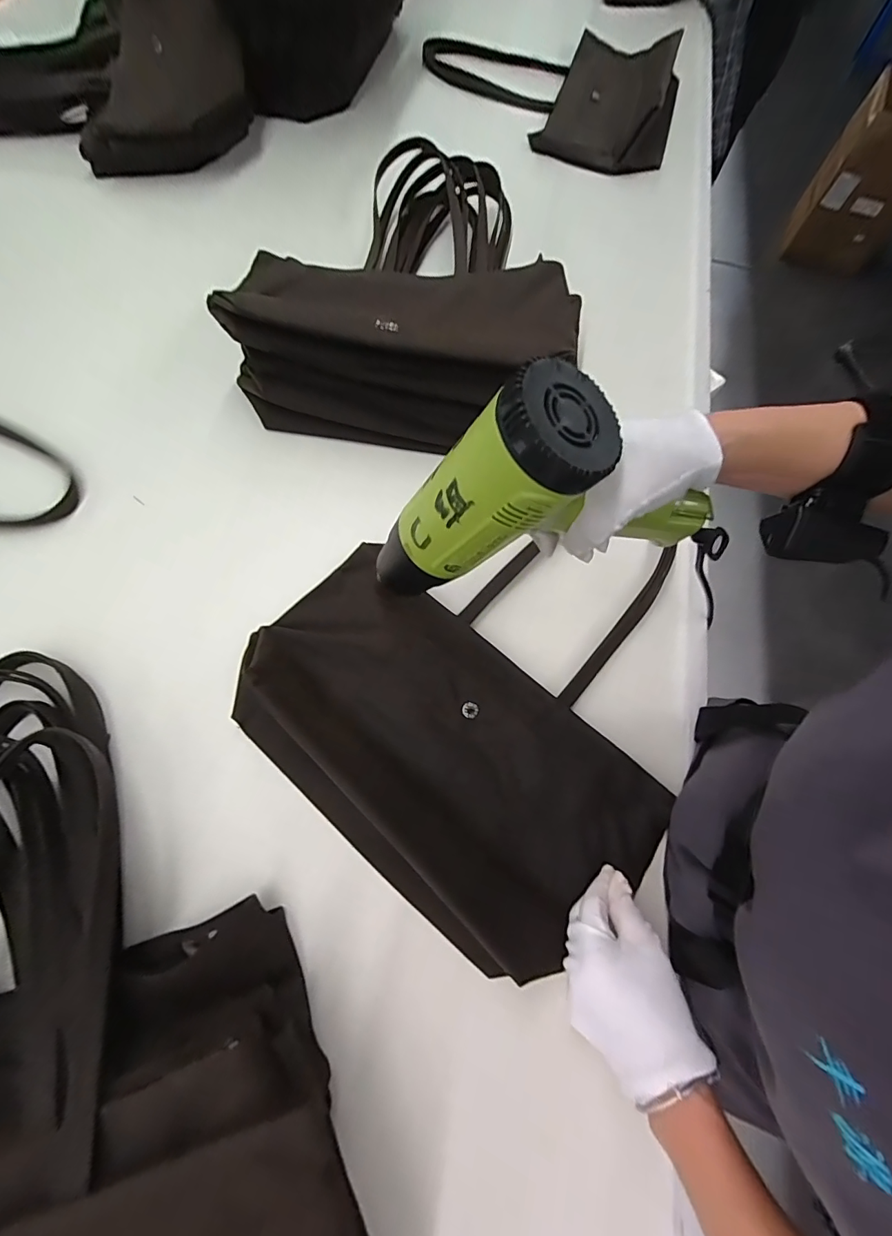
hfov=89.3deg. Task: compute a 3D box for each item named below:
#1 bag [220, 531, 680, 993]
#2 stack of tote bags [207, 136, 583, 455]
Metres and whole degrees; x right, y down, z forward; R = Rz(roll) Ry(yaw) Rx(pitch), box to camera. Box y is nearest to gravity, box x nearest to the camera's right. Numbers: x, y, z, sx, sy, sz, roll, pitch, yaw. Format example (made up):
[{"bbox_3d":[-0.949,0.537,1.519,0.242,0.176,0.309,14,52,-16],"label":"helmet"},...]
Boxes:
[{"bbox_3d":[0.037,0.065,0.440,0.392,0.066,0.364,41,72,12],"label":"bag"},{"bbox_3d":[-0.035,-0.461,0.605,0.403,0.120,0.484,9,69,1],"label":"stack of tote bags"}]

